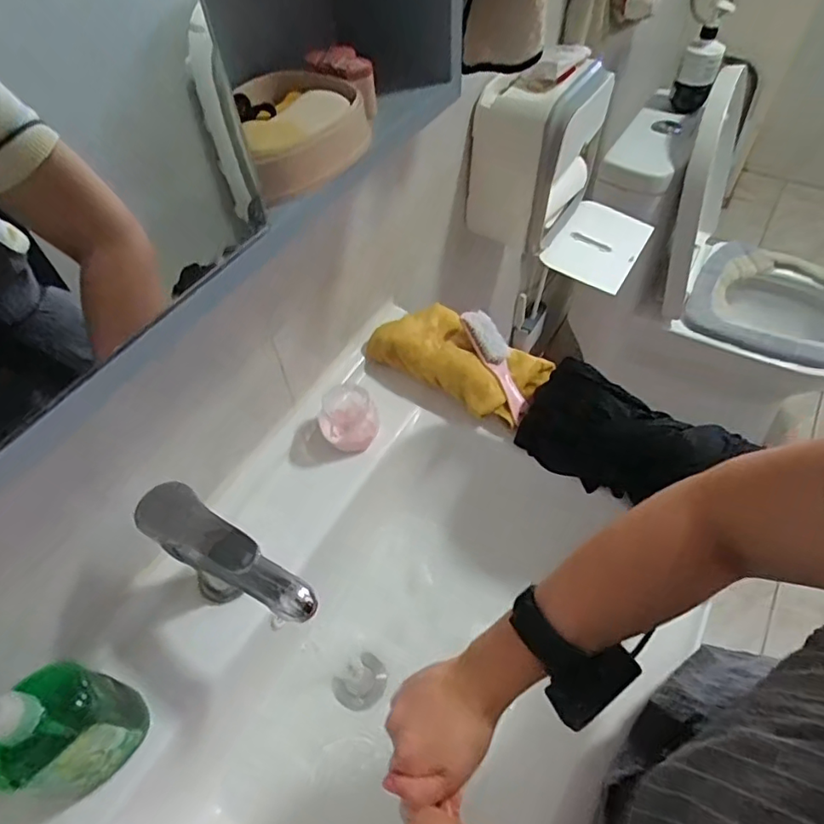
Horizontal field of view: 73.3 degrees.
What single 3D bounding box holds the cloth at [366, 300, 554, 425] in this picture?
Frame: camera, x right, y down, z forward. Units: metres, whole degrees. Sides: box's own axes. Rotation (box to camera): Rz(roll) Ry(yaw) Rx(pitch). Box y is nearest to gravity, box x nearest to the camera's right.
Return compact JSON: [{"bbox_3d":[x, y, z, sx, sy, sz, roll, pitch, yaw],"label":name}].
[{"bbox_3d":[0.060,-0.068,0.671,0.207,0.042,0.115,29,60,23],"label":"cloth"}]

